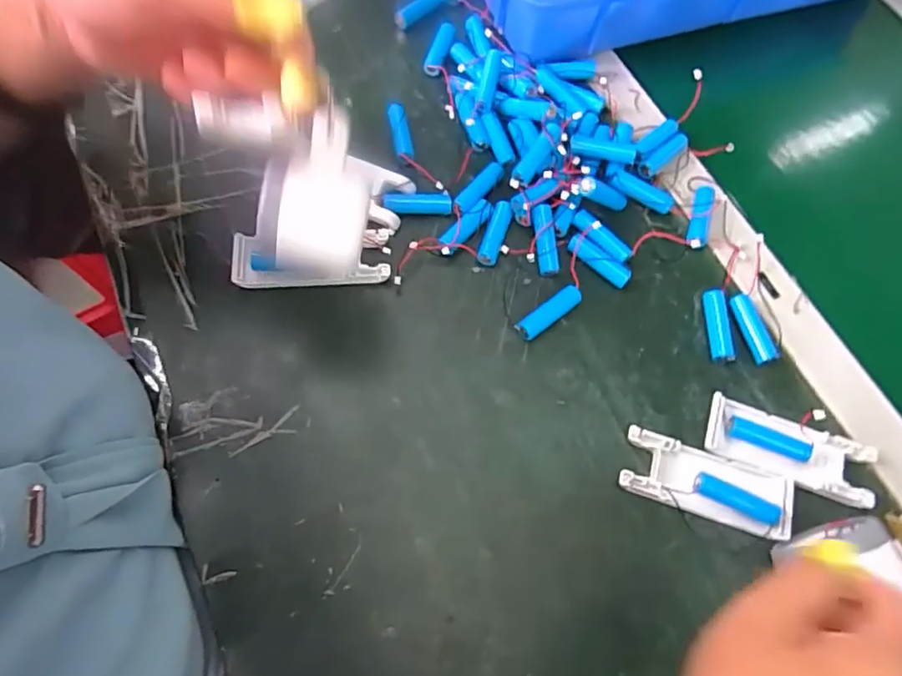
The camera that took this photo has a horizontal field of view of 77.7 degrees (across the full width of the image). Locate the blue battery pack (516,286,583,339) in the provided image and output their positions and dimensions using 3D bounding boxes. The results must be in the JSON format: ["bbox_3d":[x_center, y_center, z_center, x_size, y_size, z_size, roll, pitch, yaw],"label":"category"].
[{"bbox_3d":[0.068,-0.017,0.390,0.051,0.017,0.012,-33,73,-16],"label":"blue battery pack"}]

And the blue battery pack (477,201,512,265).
[{"bbox_3d":[0.032,-0.077,0.409,0.014,0.014,0.047,18,67,4],"label":"blue battery pack"}]

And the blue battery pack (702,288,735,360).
[{"bbox_3d":[0.188,-0.009,0.395,0.017,0.016,0.049,1,67,-3],"label":"blue battery pack"}]

